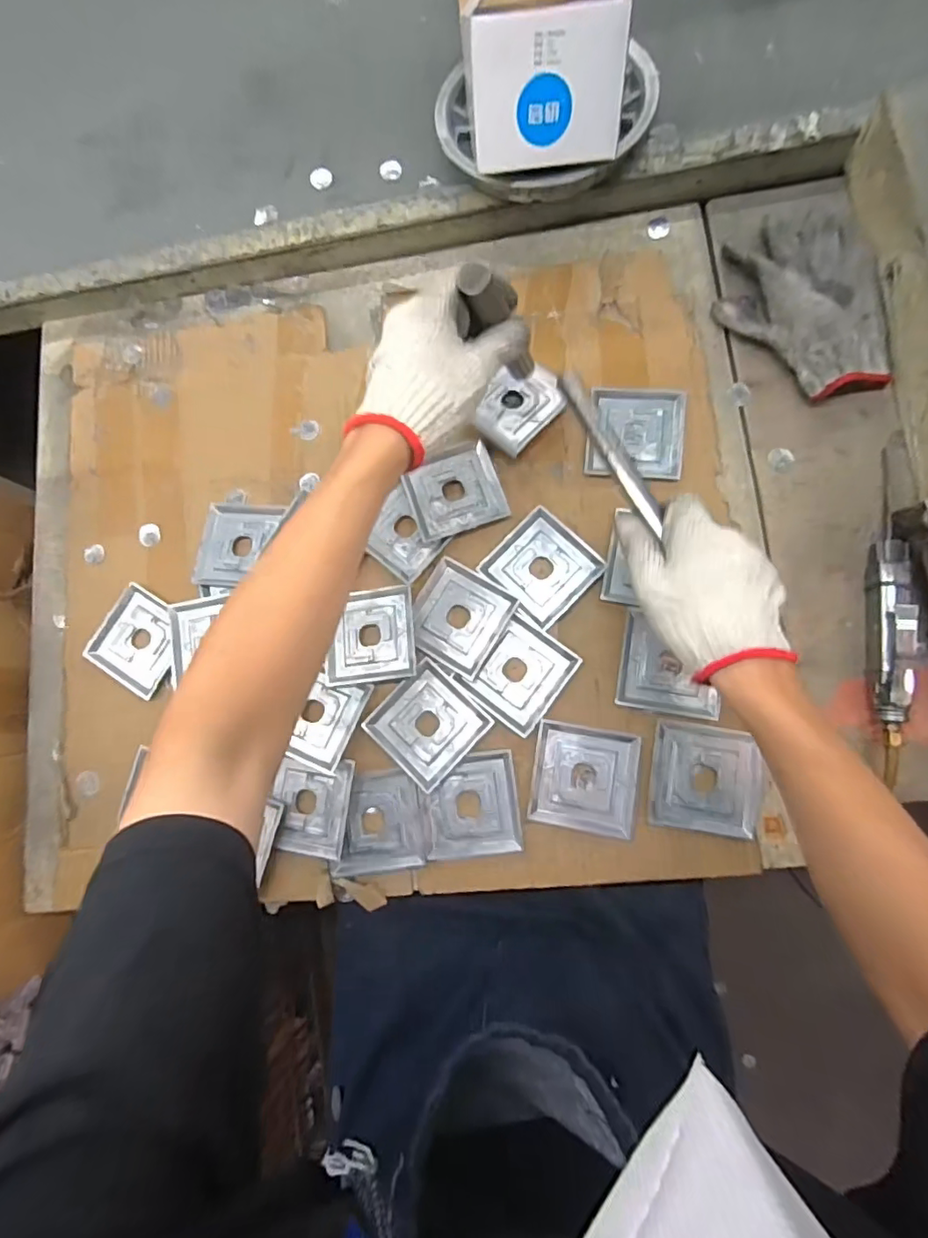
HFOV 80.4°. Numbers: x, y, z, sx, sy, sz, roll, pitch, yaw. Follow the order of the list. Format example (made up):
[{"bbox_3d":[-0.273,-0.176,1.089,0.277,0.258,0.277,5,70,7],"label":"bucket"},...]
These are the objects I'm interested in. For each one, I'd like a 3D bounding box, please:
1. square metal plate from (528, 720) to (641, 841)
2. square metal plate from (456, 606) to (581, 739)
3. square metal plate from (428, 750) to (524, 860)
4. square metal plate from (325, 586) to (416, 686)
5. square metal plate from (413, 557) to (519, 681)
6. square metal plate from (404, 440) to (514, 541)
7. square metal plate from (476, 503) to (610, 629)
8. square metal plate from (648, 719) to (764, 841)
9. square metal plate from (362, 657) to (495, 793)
[{"bbox_3d":[0.109,0.144,0.496,0.090,0.014,0.090,8,83,8],"label":"square metal plate"},{"bbox_3d":[0.052,0.051,0.517,0.079,0.006,0.094,40,88,11],"label":"square metal plate"},{"bbox_3d":[0.008,0.172,0.506,0.083,0.008,0.089,-7,81,6],"label":"square metal plate"},{"bbox_3d":[-0.091,0.015,0.530,0.086,0.009,0.091,-4,81,7],"label":"square metal plate"},{"bbox_3d":[-0.005,-0.001,0.525,0.088,0.010,0.090,31,86,11],"label":"square metal plate"},{"bbox_3d":[-0.009,-0.128,0.549,0.090,0.015,0.086,-19,80,4],"label":"square metal plate"},{"bbox_3d":[0.074,-0.051,0.530,0.089,0.010,0.088,44,89,11],"label":"square metal plate"},{"bbox_3d":[0.211,0.140,0.479,0.090,0.013,0.090,7,82,8],"label":"square metal plate"},{"bbox_3d":[-0.035,0.099,0.518,0.088,0.014,0.090,43,89,11],"label":"square metal plate"}]

